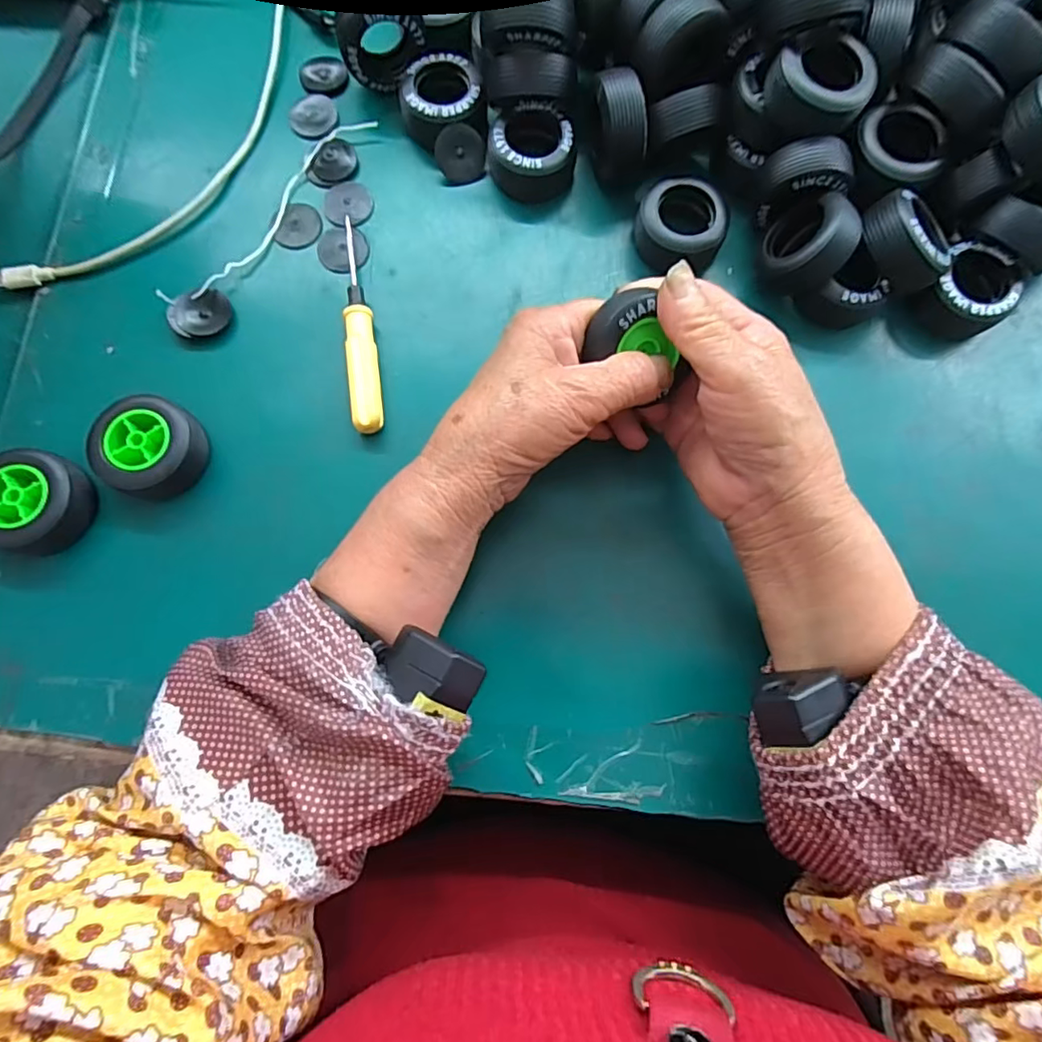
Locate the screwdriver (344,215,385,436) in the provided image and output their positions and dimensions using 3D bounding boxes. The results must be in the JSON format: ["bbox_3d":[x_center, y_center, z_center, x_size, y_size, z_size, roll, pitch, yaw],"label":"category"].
[{"bbox_3d":[-0.086,-0.105,0.296,0.014,0.015,0.122,-7,79,-3],"label":"screwdriver"}]

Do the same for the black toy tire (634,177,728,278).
[{"bbox_3d":[0.088,-0.163,0.306,0.043,0.023,0.043,0,78,-1],"label":"black toy tire"}]

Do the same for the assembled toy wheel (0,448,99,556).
[{"bbox_3d":[-0.235,-0.009,0.266,0.046,0.024,0.049,0,78,-1],"label":"assembled toy wheel"}]

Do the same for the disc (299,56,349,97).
[{"bbox_3d":[-0.120,-0.272,0.336,0.028,0.007,0.028,0,78,-1],"label":"disc"}]

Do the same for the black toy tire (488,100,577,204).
[{"bbox_3d":[0.007,-0.208,0.313,0.048,0.025,0.045,5,78,0],"label":"black toy tire"}]

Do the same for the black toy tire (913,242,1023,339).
[{"bbox_3d":[0.245,-0.125,0.302,0.040,0.026,0.040,0,78,-1],"label":"black toy tire"}]

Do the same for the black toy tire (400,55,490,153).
[{"bbox_3d":[-0.045,-0.240,0.320,0.045,0.024,0.051,-11,79,-3],"label":"black toy tire"}]

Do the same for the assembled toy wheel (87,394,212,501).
[{"bbox_3d":[-0.185,-0.036,0.275,0.046,0.025,0.047,0,78,-1],"label":"assembled toy wheel"}]

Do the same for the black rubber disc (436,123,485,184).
[{"bbox_3d":[-0.035,-0.210,0.315,0.028,0.027,0.004,-8,39,-5],"label":"black rubber disc"}]

